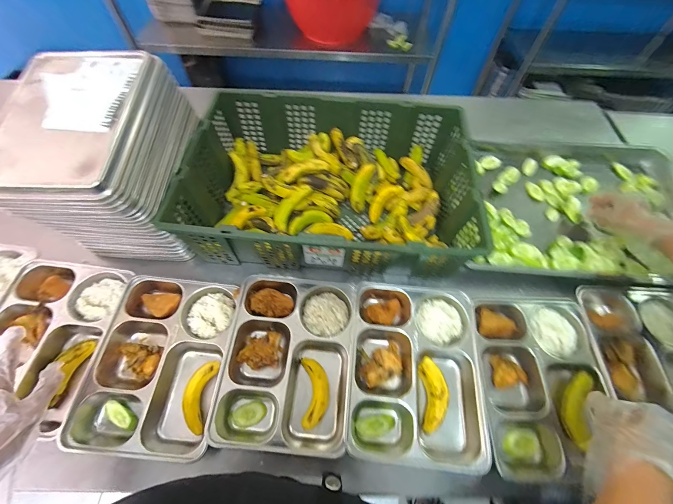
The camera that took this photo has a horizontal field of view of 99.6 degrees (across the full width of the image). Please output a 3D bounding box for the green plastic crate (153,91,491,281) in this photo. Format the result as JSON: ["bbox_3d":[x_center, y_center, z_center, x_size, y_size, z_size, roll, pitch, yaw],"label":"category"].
[{"bbox_3d":[-0.016,-0.148,0.627,0.538,0.168,0.391,4,60,1],"label":"green plastic crate"}]

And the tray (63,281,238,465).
[{"bbox_3d":[-0.302,0.189,0.500,0.207,0.056,0.273,4,60,1],"label":"tray"}]

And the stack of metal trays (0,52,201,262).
[{"bbox_3d":[-0.404,-0.152,0.537,0.228,0.274,0.285,7,60,3],"label":"stack of metal trays"}]

